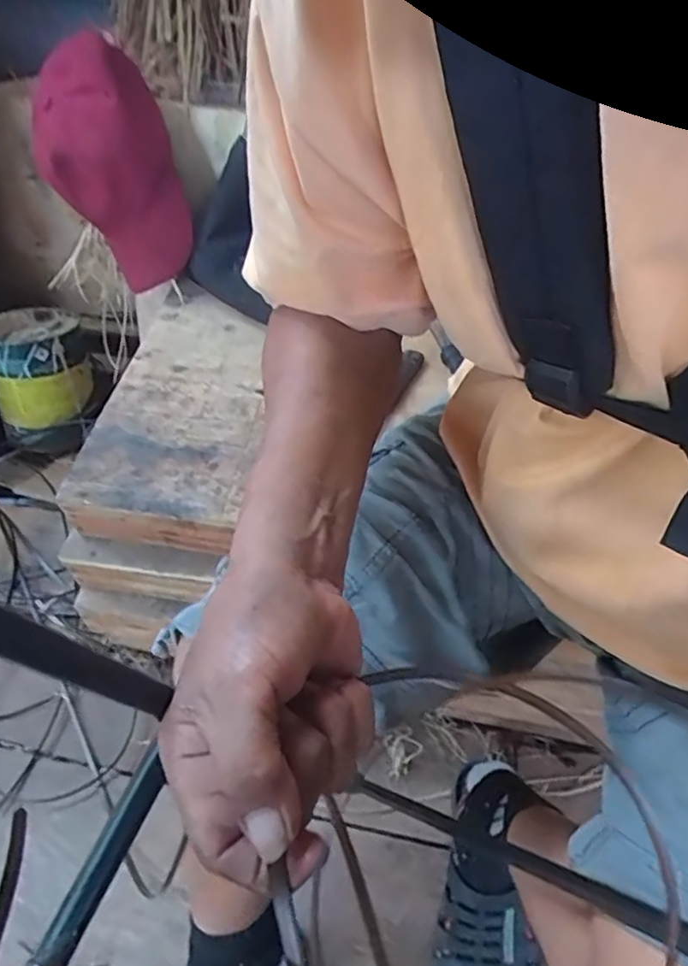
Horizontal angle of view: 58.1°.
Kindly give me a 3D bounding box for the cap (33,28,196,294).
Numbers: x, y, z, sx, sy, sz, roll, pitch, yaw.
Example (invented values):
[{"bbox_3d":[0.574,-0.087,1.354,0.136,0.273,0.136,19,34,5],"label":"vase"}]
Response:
[{"bbox_3d":[-0.276,-0.381,0.761,0.135,0.277,0.120,-15,12,4],"label":"cap"}]

